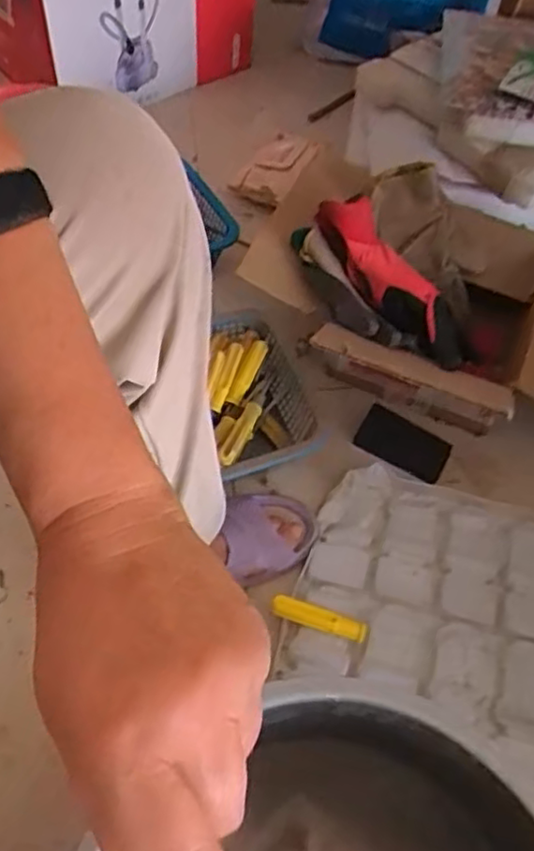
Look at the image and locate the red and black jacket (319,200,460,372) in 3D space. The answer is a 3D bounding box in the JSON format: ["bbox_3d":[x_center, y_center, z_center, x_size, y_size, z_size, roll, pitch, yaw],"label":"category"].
[{"bbox_3d":[0.148,-0.168,0.764,0.064,0.049,0.232,-33,79,-23],"label":"red and black jacket"}]

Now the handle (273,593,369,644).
[{"bbox_3d":[0.051,0.196,0.667,0.096,0.023,0.020,19,58,7],"label":"handle"}]

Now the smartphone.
[{"bbox_3d":[0.168,0.023,0.815,0.110,0.011,0.069,30,60,14],"label":"smartphone"}]

